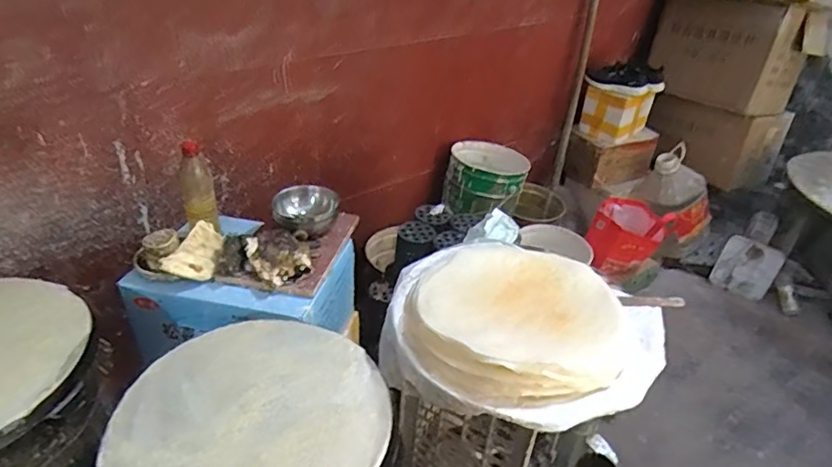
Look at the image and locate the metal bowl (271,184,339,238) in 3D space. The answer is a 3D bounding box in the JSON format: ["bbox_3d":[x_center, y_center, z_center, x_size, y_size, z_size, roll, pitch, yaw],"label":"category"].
[{"bbox_3d":[-0.249,-0.052,1.189,0.125,0.063,0.126,4,34,-2],"label":"metal bowl"}]

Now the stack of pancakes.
[{"bbox_3d":[0.183,0.127,0.988,0.391,0.066,0.412,12,35,10],"label":"stack of pancakes"}]

